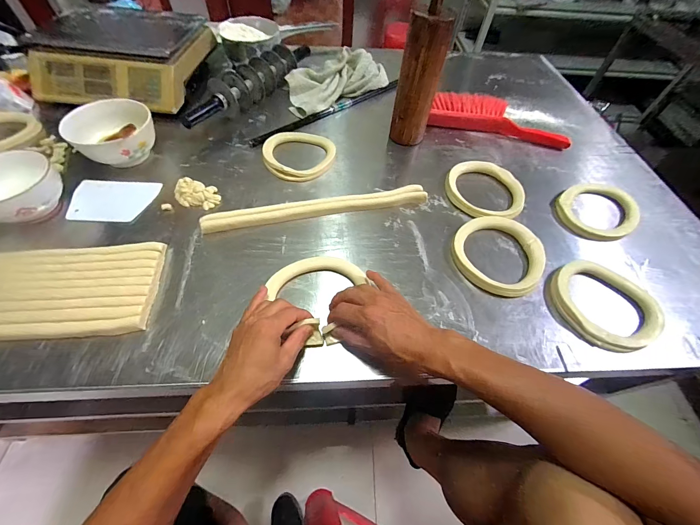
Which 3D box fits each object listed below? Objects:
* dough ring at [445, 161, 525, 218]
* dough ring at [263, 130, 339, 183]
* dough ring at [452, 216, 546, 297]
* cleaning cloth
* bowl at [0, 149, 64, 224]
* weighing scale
[{"bbox_3d":[0.271,-0.152,0.603,0.142,0.023,0.151,2,54,-3],"label":"dough ring"},{"bbox_3d":[-0.109,-0.229,0.639,0.152,0.022,0.144,2,54,-3],"label":"dough ring"},{"bbox_3d":[0.253,-0.018,0.503,0.147,0.028,0.139,2,54,-3],"label":"dough ring"},{"bbox_3d":[-0.044,-0.473,0.768,0.270,0.076,0.143,-33,63,-24],"label":"cleaning cloth"},{"bbox_3d":[-0.560,-0.117,0.498,0.115,0.078,0.129,32,58,18],"label":"bowl"},{"bbox_3d":[-0.577,-0.523,0.750,0.351,0.102,0.351,7,54,1],"label":"weighing scale"}]

